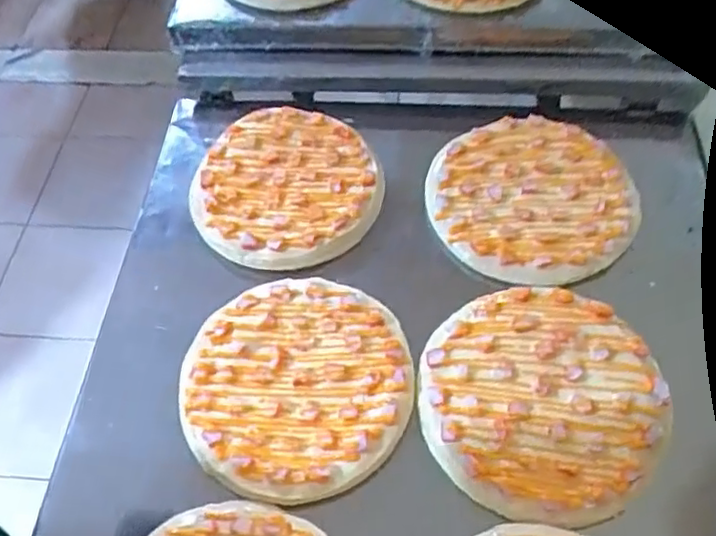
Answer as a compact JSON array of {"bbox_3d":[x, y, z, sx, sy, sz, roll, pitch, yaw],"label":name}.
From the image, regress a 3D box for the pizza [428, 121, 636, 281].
[{"bbox_3d":[0.179,-0.074,0.668,0.210,0.025,0.201,-2,57,3],"label":"pizza"}]

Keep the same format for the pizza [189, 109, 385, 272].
[{"bbox_3d":[-0.077,-0.091,0.668,0.194,0.020,0.183,-2,57,3],"label":"pizza"}]

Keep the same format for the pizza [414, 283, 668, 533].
[{"bbox_3d":[0.153,0.102,0.532,0.192,0.011,0.193,28,63,20],"label":"pizza"}]

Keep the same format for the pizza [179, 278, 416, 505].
[{"bbox_3d":[-0.053,0.096,0.558,0.195,0.014,0.194,-2,57,3],"label":"pizza"}]

